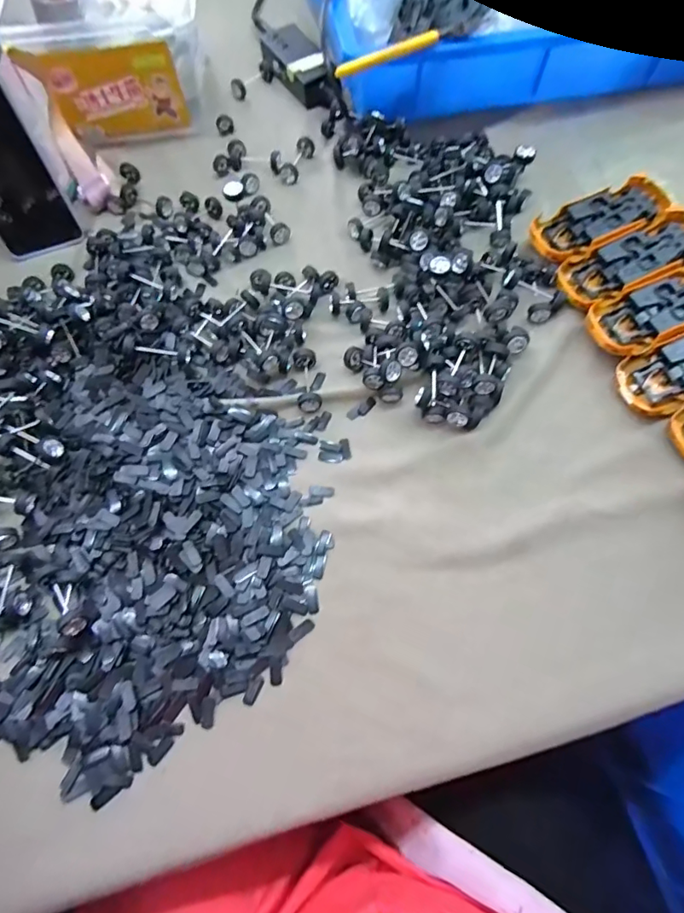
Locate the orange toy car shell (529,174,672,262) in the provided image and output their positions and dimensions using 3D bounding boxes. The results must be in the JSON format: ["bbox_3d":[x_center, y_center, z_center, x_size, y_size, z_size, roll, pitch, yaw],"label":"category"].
[{"bbox_3d":[0.246,-0.221,0.474,0.134,0.028,0.054,-23,69,-8],"label":"orange toy car shell"}]

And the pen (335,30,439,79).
[{"bbox_3d":[0.043,-0.393,0.487,0.100,0.009,0.011,-12,67,11],"label":"pen"}]

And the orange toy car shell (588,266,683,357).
[{"bbox_3d":[0.281,-0.127,0.431,0.132,0.031,0.059,-20,68,-7],"label":"orange toy car shell"}]

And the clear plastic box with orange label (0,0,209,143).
[{"bbox_3d":[-0.242,-0.439,0.528,0.191,0.124,0.132,-17,68,-5],"label":"clear plastic box with orange label"}]

